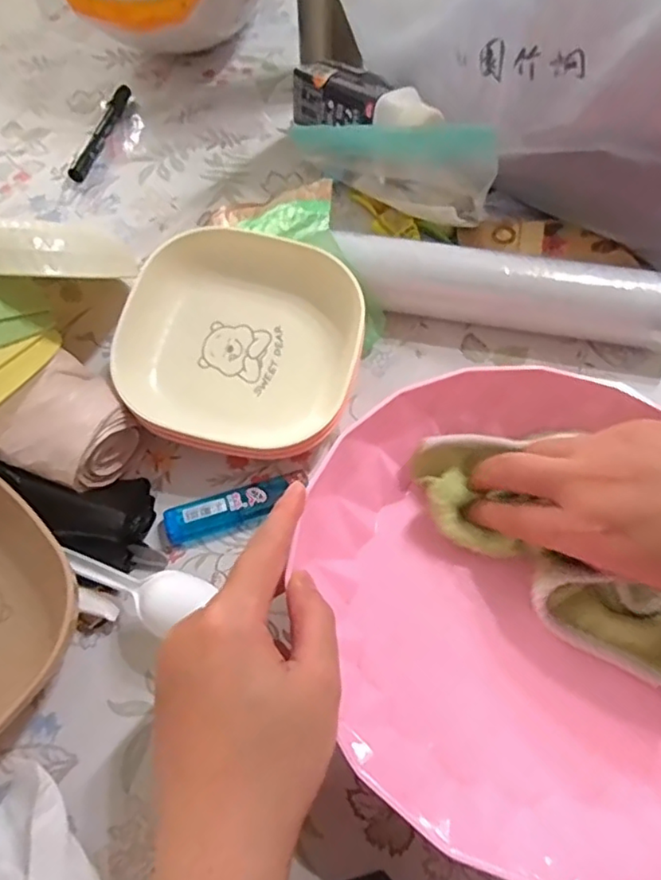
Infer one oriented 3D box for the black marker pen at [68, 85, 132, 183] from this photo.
[{"bbox_3d":[-0.209,-0.285,0.547,0.015,0.012,0.137,8,60,5],"label":"black marker pen"}]

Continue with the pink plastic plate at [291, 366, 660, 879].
[{"bbox_3d":[0.096,0.078,0.298,0.210,0.057,0.233,-26,62,-14],"label":"pink plastic plate"}]

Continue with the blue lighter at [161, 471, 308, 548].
[{"bbox_3d":[-0.055,0.039,0.350,0.085,0.013,0.024,-16,60,-9],"label":"blue lighter"}]

